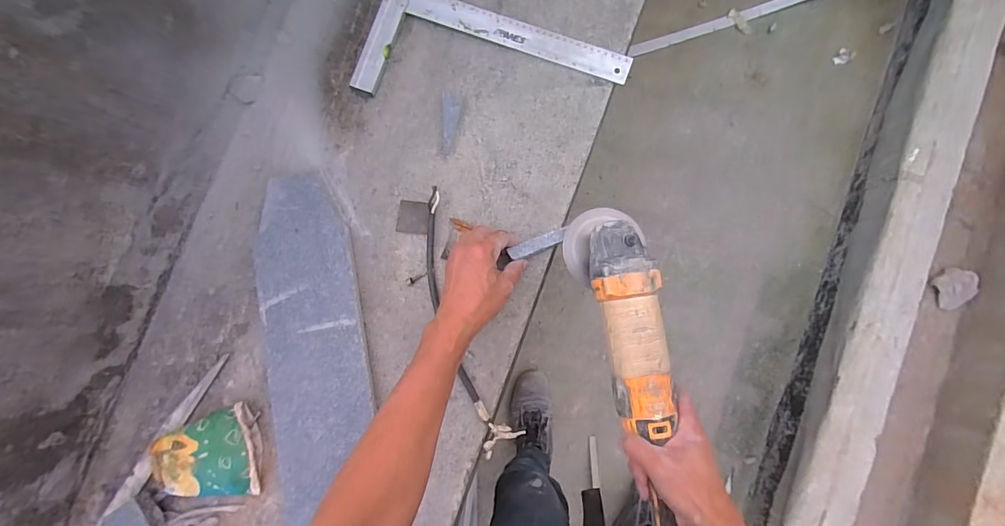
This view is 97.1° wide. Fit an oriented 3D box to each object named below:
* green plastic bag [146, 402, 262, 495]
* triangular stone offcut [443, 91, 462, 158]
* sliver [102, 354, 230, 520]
[{"bbox_3d":[-0.376,0.249,0.565,0.116,0.038,0.110,-14,83,2],"label":"green plastic bag"},{"bbox_3d":[-0.069,-0.194,0.611,0.024,0.017,0.087,1,84,4],"label":"triangular stone offcut"},{"bbox_3d":[-0.440,0.226,0.579,0.030,0.017,0.241,38,87,7],"label":"sliver"}]

